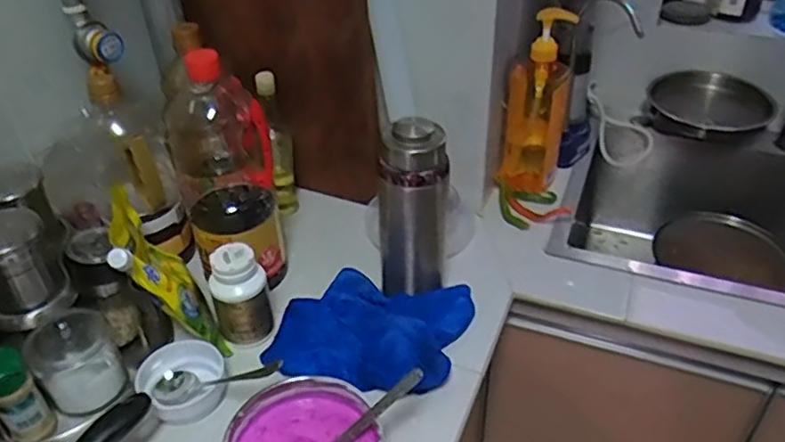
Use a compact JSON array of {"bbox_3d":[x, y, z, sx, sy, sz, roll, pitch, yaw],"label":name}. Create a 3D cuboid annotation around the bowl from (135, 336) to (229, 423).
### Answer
[{"bbox_3d":[-0.227,0.170,0.696,0.083,0.038,0.080,-1,37,1],"label":"bowl"}]

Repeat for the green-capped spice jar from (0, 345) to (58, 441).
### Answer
[{"bbox_3d":[-0.358,0.168,0.614,0.040,0.110,0.037,-1,37,1],"label":"green-capped spice jar"}]

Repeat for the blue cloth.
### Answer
[{"bbox_3d":[-0.025,0.123,0.745,0.210,0.022,0.160,8,38,12],"label":"blue cloth"}]

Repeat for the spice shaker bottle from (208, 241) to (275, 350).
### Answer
[{"bbox_3d":[-0.172,0.079,0.733,0.061,0.099,0.052,-10,38,-11],"label":"spice shaker bottle"}]

